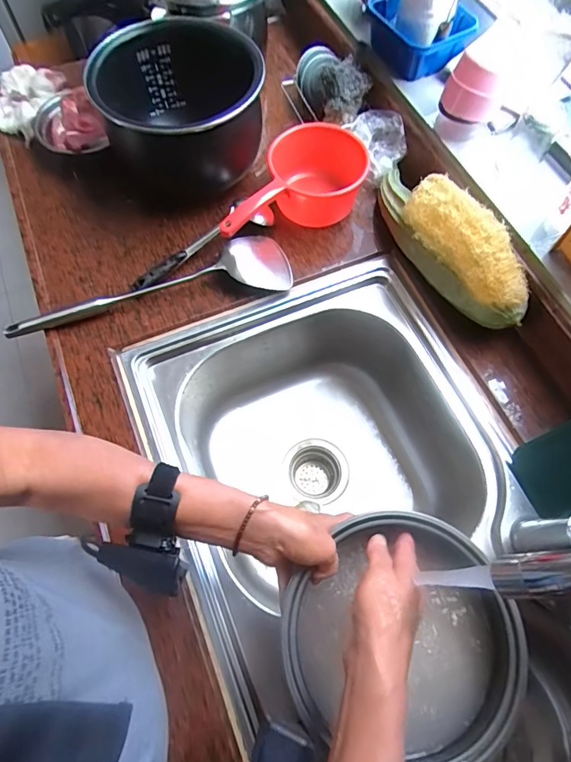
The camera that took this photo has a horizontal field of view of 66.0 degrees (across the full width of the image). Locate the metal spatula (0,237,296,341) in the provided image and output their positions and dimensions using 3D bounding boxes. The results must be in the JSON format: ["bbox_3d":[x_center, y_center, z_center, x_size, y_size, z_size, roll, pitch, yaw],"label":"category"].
[{"bbox_3d":[-0.182,-0.139,0.607,0.379,0.042,0.088,-13,67,-6],"label":"metal spatula"}]

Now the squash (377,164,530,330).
[{"bbox_3d":[0.209,-0.198,0.576,0.083,0.089,0.289,-30,70,-13],"label":"squash"}]

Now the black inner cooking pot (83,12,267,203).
[{"bbox_3d":[-0.144,-0.373,0.641,0.216,0.162,0.228,0,66,0],"label":"black inner cooking pot"}]

